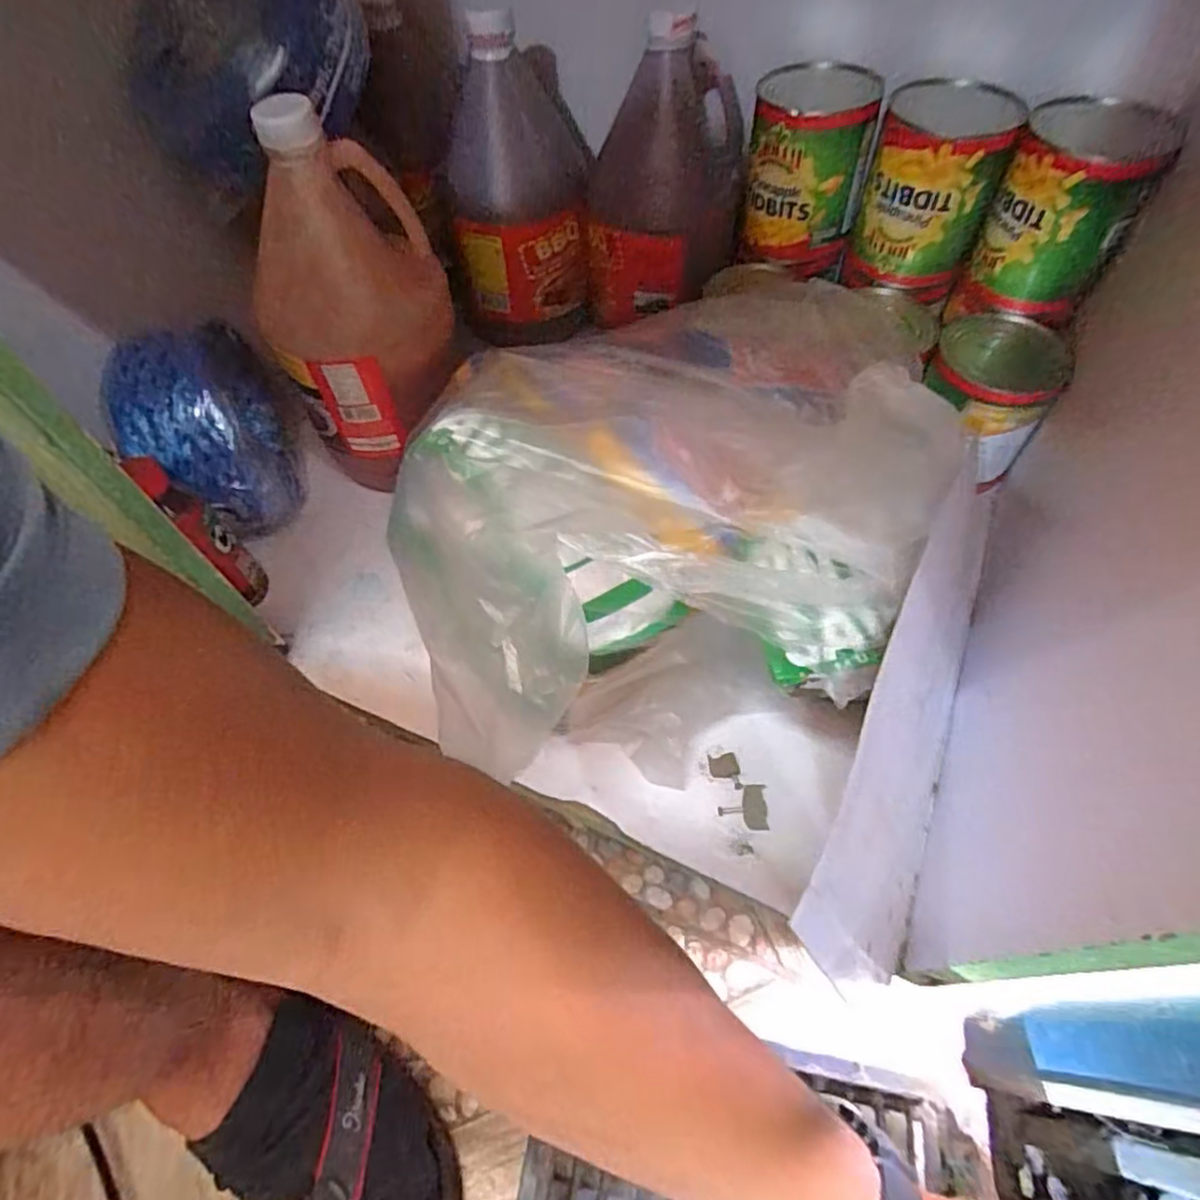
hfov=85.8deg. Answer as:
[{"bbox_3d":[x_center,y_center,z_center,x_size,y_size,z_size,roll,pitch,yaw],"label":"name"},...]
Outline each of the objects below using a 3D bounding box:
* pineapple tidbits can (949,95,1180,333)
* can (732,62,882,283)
[{"bbox_3d":[0.362,-0.303,0.507,0.096,0.121,0.104,29,64,19],"label":"pineapple tidbits can"},{"bbox_3d":[0.174,-0.366,0.556,0.095,0.118,0.093,13,60,11],"label":"can"}]

